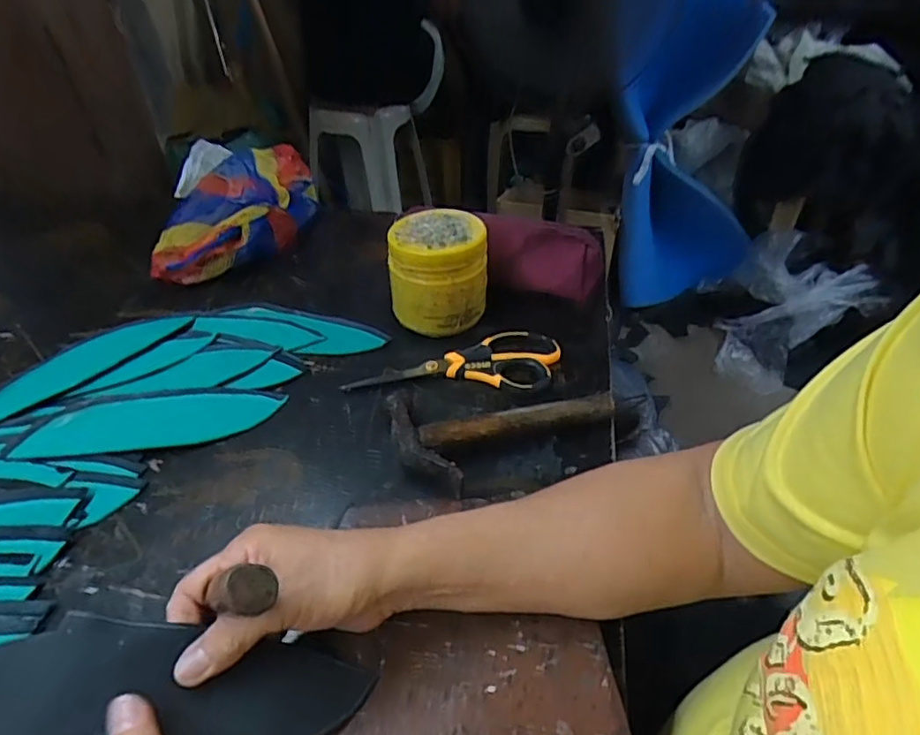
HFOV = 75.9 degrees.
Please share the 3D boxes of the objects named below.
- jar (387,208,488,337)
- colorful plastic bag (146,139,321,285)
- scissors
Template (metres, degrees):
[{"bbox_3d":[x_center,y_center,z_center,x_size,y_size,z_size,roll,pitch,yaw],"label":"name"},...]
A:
[{"bbox_3d":[-0.020,-0.092,0.594,0.095,0.100,0.087,-2,40,2],"label":"jar"},{"bbox_3d":[-0.276,-0.198,0.756,0.155,0.071,0.292,7,42,12],"label":"colorful plastic bag"},{"bbox_3d":[-0.004,-0.006,0.560,0.194,0.015,0.076,1,41,5],"label":"scissors"}]

